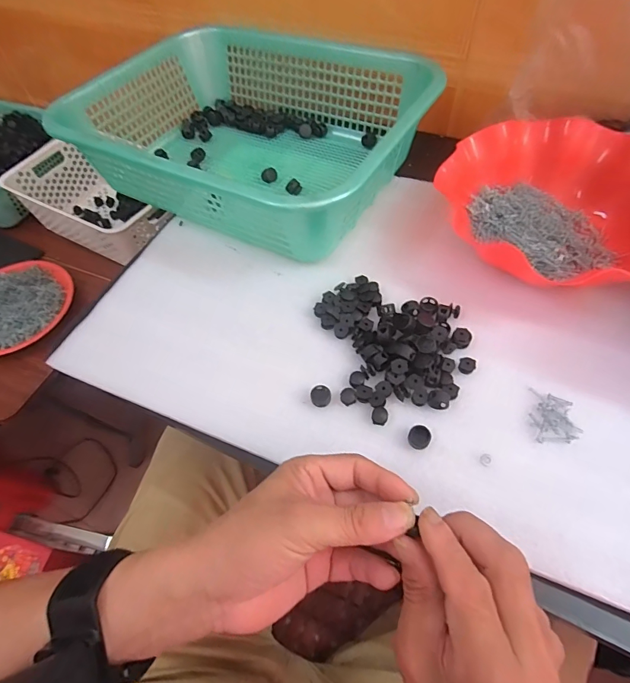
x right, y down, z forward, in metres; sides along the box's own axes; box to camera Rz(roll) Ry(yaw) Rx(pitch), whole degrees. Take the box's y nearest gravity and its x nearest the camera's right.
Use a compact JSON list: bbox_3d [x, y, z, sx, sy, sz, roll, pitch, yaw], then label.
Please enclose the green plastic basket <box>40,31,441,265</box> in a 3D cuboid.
[{"bbox_3d":[-0.073,-0.251,0.485,0.380,0.098,0.287,24,63,18],"label":"green plastic basket"}]

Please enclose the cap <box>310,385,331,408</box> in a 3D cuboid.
[{"bbox_3d":[0.005,0.047,0.346,0.017,0.011,0.017,-2,58,3],"label":"cap"}]

